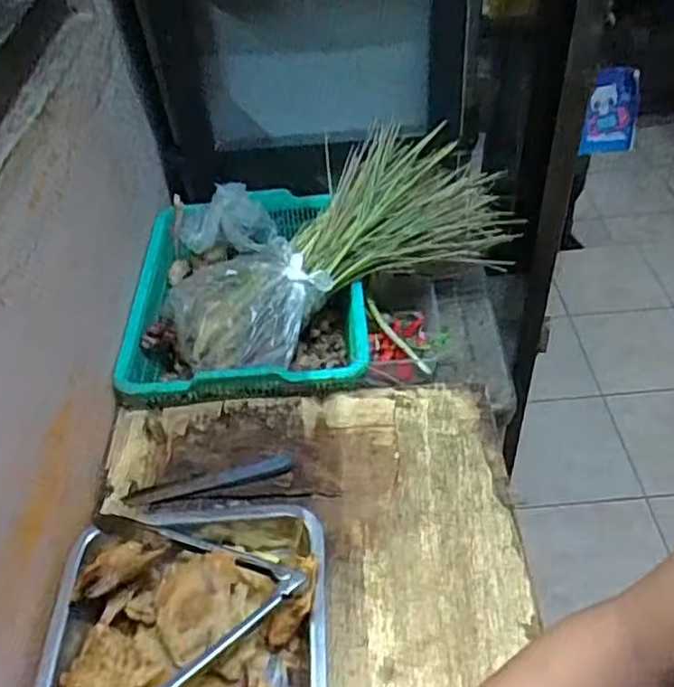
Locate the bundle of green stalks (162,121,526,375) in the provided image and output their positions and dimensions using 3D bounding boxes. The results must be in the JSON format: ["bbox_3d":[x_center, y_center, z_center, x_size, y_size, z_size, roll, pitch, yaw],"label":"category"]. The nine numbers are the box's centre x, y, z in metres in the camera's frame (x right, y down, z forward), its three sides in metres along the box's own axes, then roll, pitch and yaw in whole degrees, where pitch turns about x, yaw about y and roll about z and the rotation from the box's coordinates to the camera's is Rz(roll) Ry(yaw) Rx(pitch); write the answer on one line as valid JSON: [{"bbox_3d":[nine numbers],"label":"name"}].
[{"bbox_3d":[0.005,-0.123,0.881,0.467,0.120,0.203,-31,51,-10],"label":"bundle of green stalks"}]

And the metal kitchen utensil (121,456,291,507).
[{"bbox_3d":[-0.139,0.149,0.737,0.176,0.015,0.026,-12,45,-6],"label":"metal kitchen utensil"}]

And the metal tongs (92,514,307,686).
[{"bbox_3d":[-0.123,0.222,0.585,0.187,0.031,0.205,-8,46,-6],"label":"metal tongs"}]

